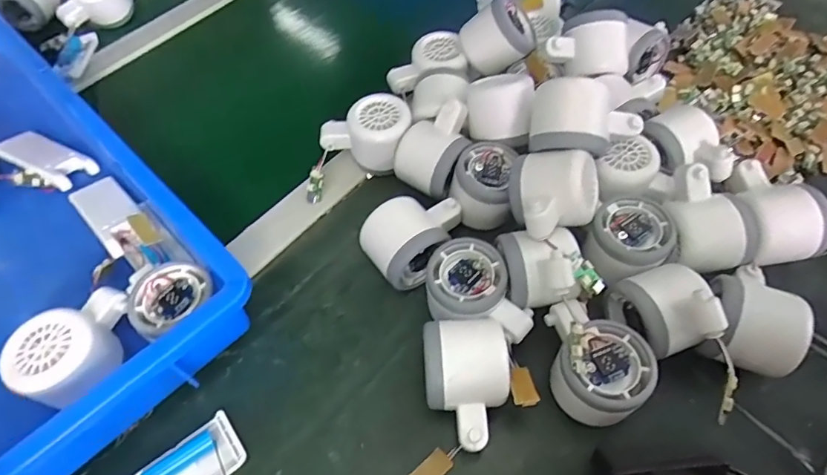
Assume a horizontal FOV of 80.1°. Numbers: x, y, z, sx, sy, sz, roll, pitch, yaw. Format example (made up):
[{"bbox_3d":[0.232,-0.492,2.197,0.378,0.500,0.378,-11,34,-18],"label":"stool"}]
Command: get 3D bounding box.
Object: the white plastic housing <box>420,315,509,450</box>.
[{"bbox_3d":[0.035,0.098,0.336,0.056,0.056,0.084,-1,58,2],"label":"white plastic housing"}]

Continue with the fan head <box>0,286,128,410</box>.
[{"bbox_3d":[-0.240,0.081,0.356,0.057,0.062,0.083,-5,58,-1],"label":"fan head"}]

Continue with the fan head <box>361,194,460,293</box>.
[{"bbox_3d":[0.000,-0.001,0.401,0.081,0.049,0.057,-37,63,-19],"label":"fan head"}]

